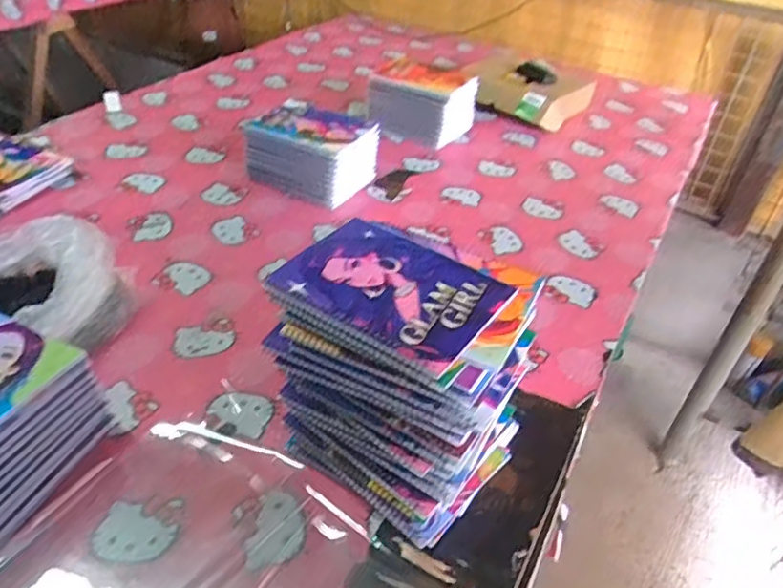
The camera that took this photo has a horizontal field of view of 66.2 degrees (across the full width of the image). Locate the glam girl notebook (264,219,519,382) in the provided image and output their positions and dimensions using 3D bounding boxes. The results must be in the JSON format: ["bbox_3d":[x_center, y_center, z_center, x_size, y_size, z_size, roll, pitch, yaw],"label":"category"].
[{"bbox_3d":[0.002,-0.009,0.570,0.192,0.014,0.148,27,44,25],"label":"glam girl notebook"}]

